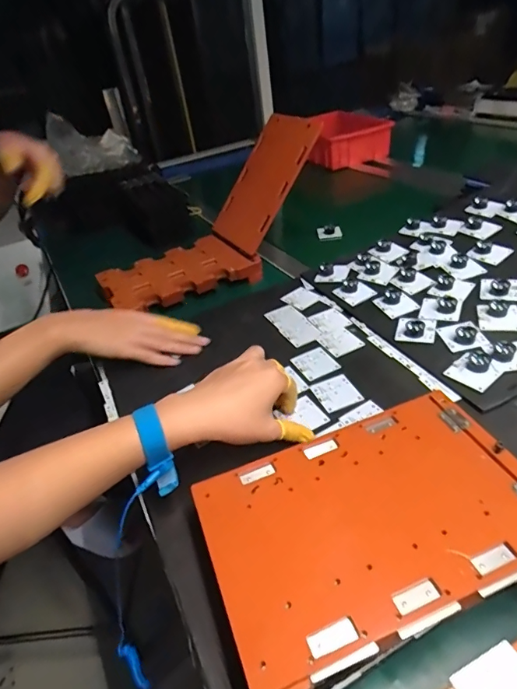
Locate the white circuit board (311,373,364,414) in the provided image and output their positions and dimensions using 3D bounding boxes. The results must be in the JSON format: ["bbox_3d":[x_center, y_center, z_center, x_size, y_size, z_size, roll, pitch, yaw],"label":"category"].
[{"bbox_3d":[0.087,0.055,0.505,0.044,0.004,0.047,-22,41,-11],"label":"white circuit board"}]

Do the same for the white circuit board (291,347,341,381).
[{"bbox_3d":[0.070,0.024,0.551,0.047,0.004,0.048,-23,38,-18],"label":"white circuit board"}]

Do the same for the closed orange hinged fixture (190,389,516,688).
[{"bbox_3d":[0.086,0.135,0.345,0.243,0.038,0.161,-18,37,-12],"label":"closed orange hinged fixture"}]

